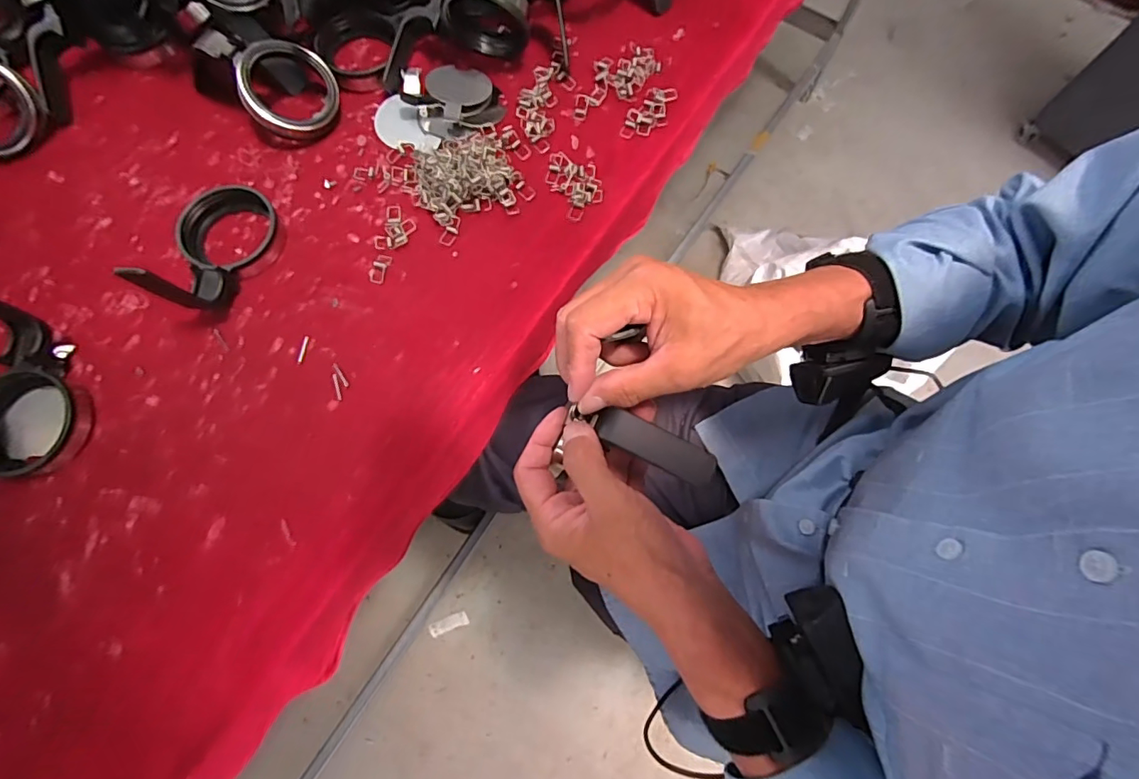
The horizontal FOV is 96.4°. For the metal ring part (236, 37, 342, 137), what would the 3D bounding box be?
[{"bbox_3d":[-0.225,-0.240,0.410,0.071,0.014,0.074,-7,89,-25],"label":"metal ring part"}]

